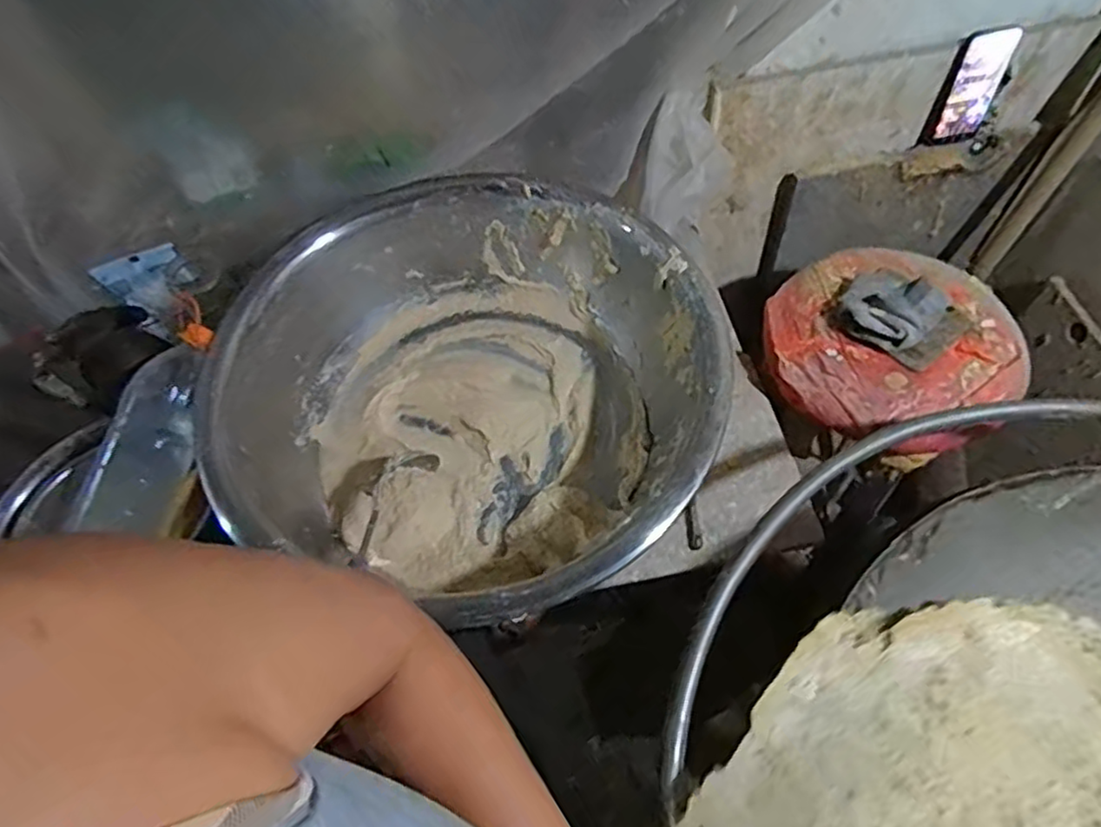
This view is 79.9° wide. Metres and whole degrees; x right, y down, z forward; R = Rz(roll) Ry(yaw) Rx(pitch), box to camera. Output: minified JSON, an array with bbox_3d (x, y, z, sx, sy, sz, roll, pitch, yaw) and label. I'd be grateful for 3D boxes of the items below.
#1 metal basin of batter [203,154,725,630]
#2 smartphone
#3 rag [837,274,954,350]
[{"bbox_3d":[-0.093,-0.040,0.845,0.582,0.192,0.541,-2,60,3],"label":"metal basin of batter"},{"bbox_3d":[0.604,-0.465,0.945,0.088,0.154,0.008,-4,49,-5],"label":"smartphone"},{"bbox_3d":[0.440,-0.139,0.852,0.111,0.035,0.114,-41,65,-20],"label":"rag"}]

